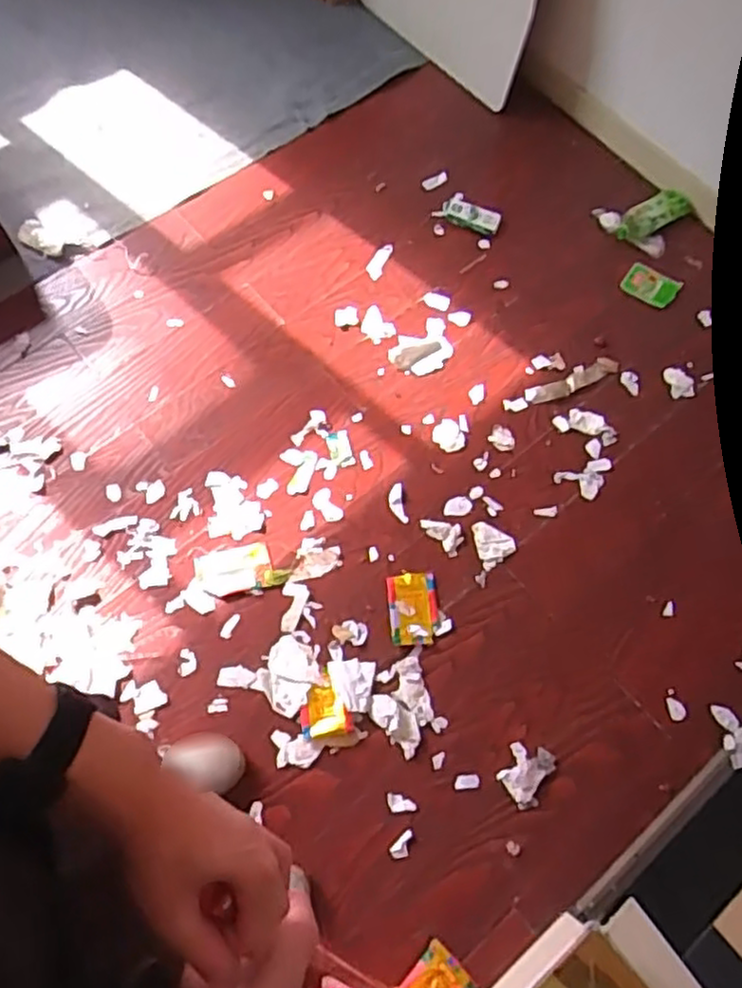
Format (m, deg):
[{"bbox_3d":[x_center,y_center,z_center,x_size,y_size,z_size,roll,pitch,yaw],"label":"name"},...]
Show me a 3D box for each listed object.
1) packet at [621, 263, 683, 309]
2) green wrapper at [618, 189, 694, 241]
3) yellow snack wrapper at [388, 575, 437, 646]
[{"bbox_3d":[0.637,-0.476,1.615,0.120,0.013,0.088,31,70,11],"label":"packet"},{"bbox_3d":[0.653,-0.650,1.641,0.176,0.033,0.071,-31,76,-10],"label":"green wrapper"},{"bbox_3d":[0.082,0.222,1.365,0.091,0.011,0.135,-3,67,-3],"label":"yellow snack wrapper"}]

